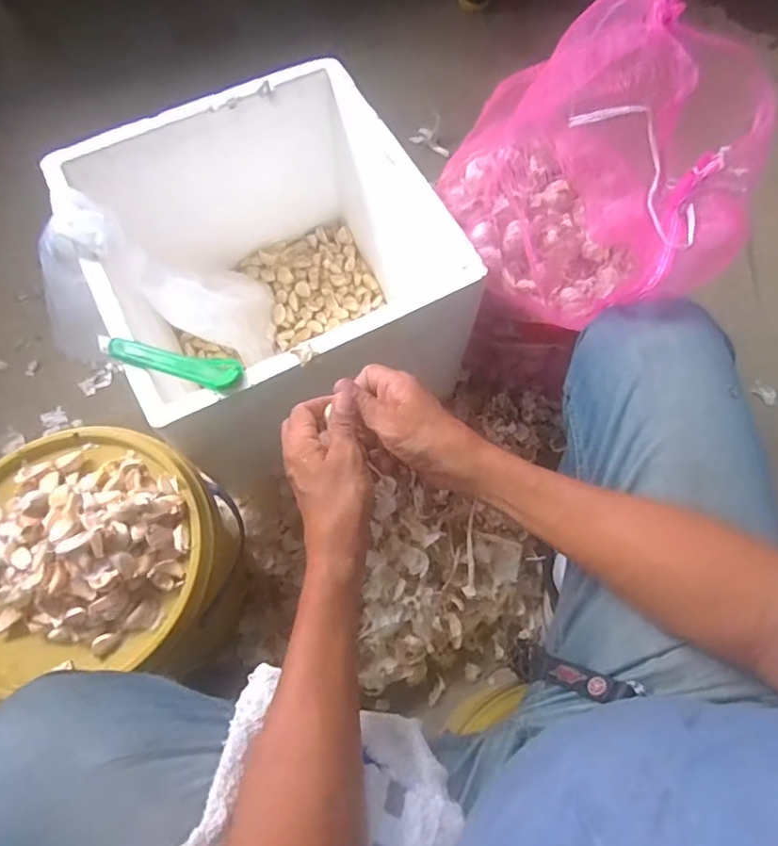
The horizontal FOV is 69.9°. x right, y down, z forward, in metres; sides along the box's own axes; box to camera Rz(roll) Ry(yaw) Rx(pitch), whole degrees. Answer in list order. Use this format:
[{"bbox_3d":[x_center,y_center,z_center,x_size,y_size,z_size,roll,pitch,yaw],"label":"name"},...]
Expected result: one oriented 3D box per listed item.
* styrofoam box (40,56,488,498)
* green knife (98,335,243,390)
[{"bbox_3d":[-0.145,-0.188,0.772,0.398,0.320,0.383,-27,72,-9],"label":"styrofoam box"},{"bbox_3d":[-0.221,-0.061,0.556,0.145,0.009,0.032,12,70,5],"label":"green knife"}]

